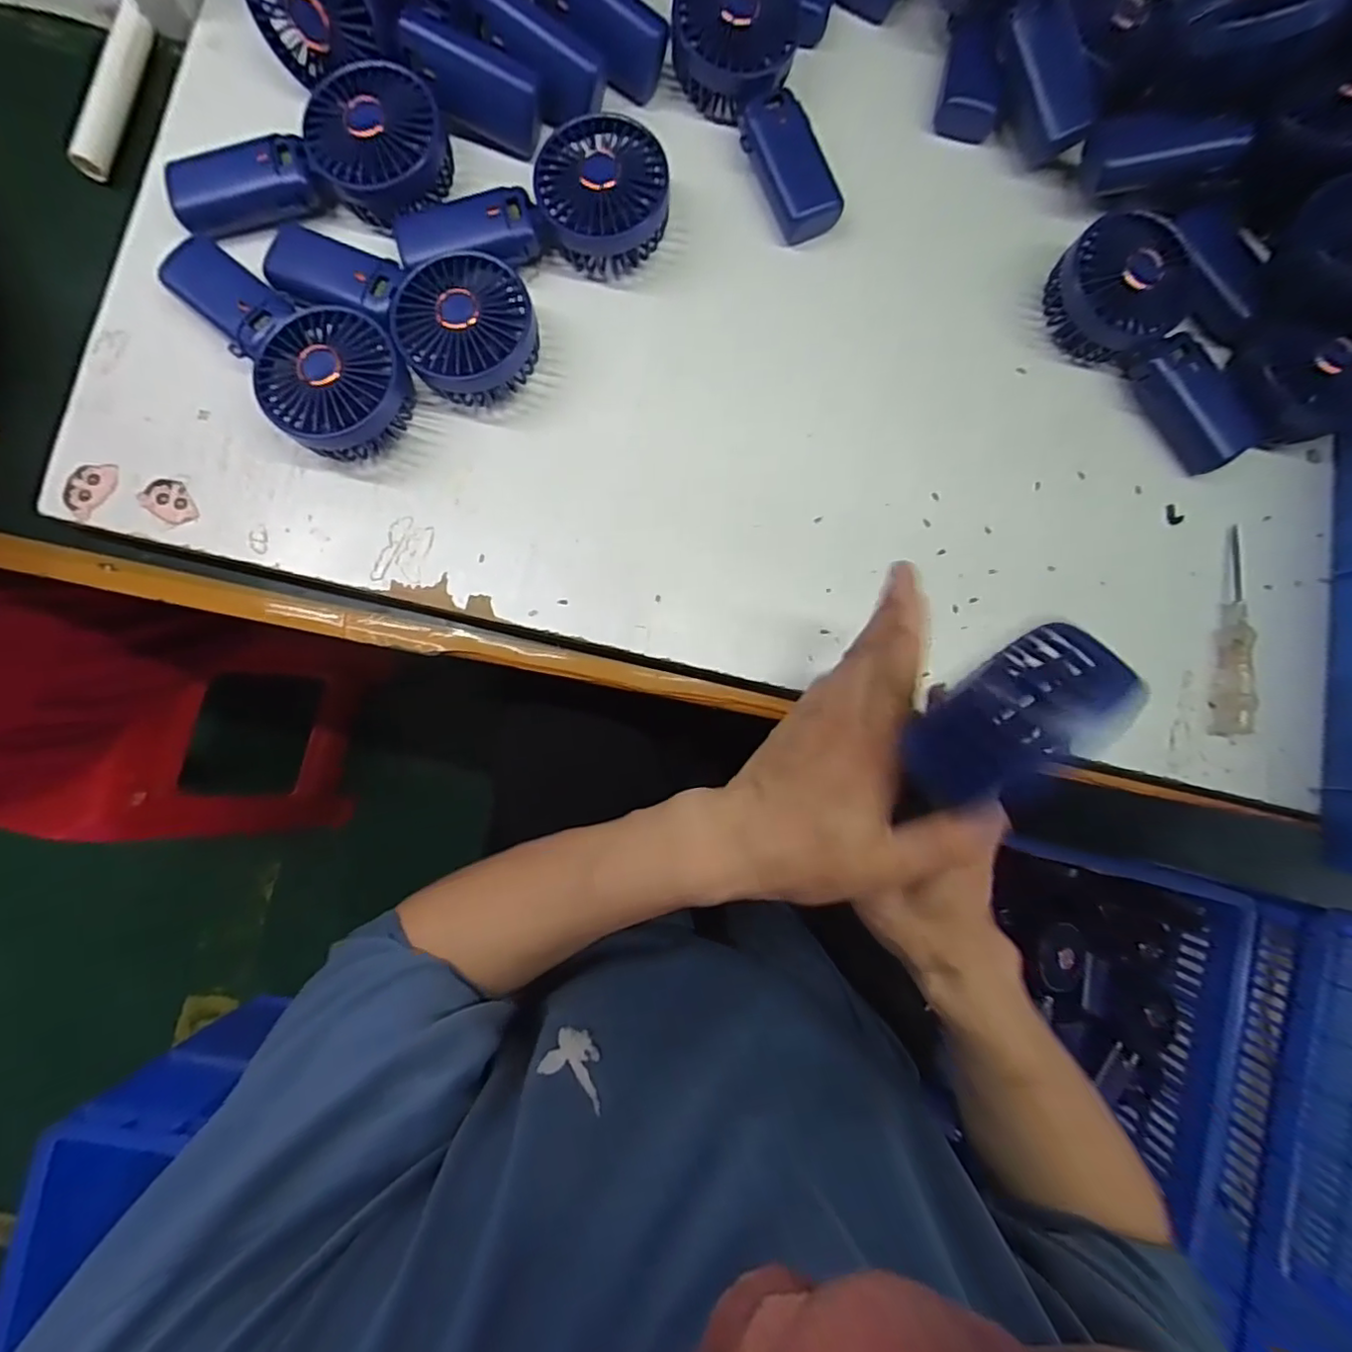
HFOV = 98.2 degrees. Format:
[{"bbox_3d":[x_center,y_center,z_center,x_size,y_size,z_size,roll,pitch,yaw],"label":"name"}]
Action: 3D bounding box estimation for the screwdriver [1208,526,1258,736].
[{"bbox_3d":[0.376,-0.030,0.394,0.022,0.023,0.138,4,85,-1],"label":"screwdriver"}]

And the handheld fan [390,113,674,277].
[{"bbox_3d":[-0.093,-0.311,0.389,0.179,0.047,0.082,-6,85,-2],"label":"handheld fan"}]

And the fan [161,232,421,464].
[{"bbox_3d":[-0.248,-0.217,0.375,0.184,0.046,0.081,45,85,2],"label":"fan"}]

